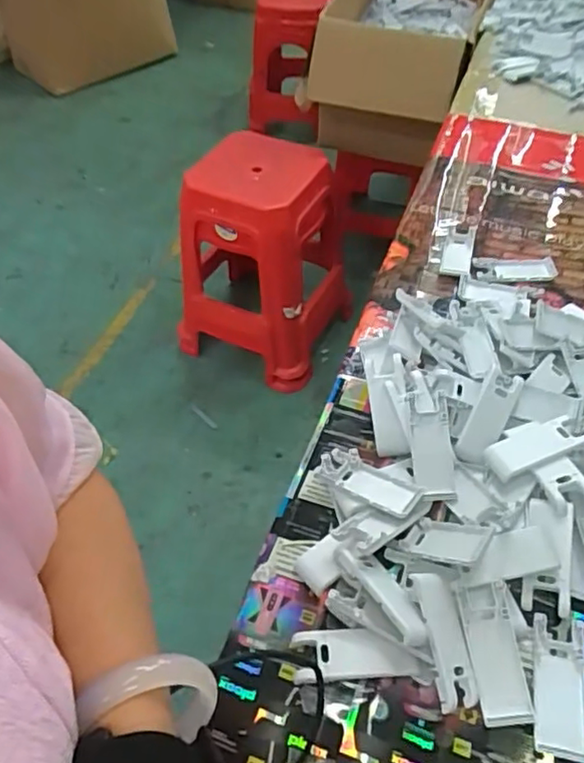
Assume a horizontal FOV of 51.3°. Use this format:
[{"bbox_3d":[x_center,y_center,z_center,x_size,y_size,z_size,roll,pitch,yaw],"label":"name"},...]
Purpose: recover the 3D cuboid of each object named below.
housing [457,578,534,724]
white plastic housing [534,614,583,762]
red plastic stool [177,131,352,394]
[{"bbox_3d":[0.165,0.219,0.492,0.038,0.019,0.103,-5,66,-4],"label":"housing"},{"bbox_3d":[0.215,0.242,0.485,0.040,0.010,0.103,12,52,9],"label":"white plastic housing"},{"bbox_3d":[-0.066,-0.309,1.567,0.379,0.515,0.367,20,54,18],"label":"red plastic stool"}]

